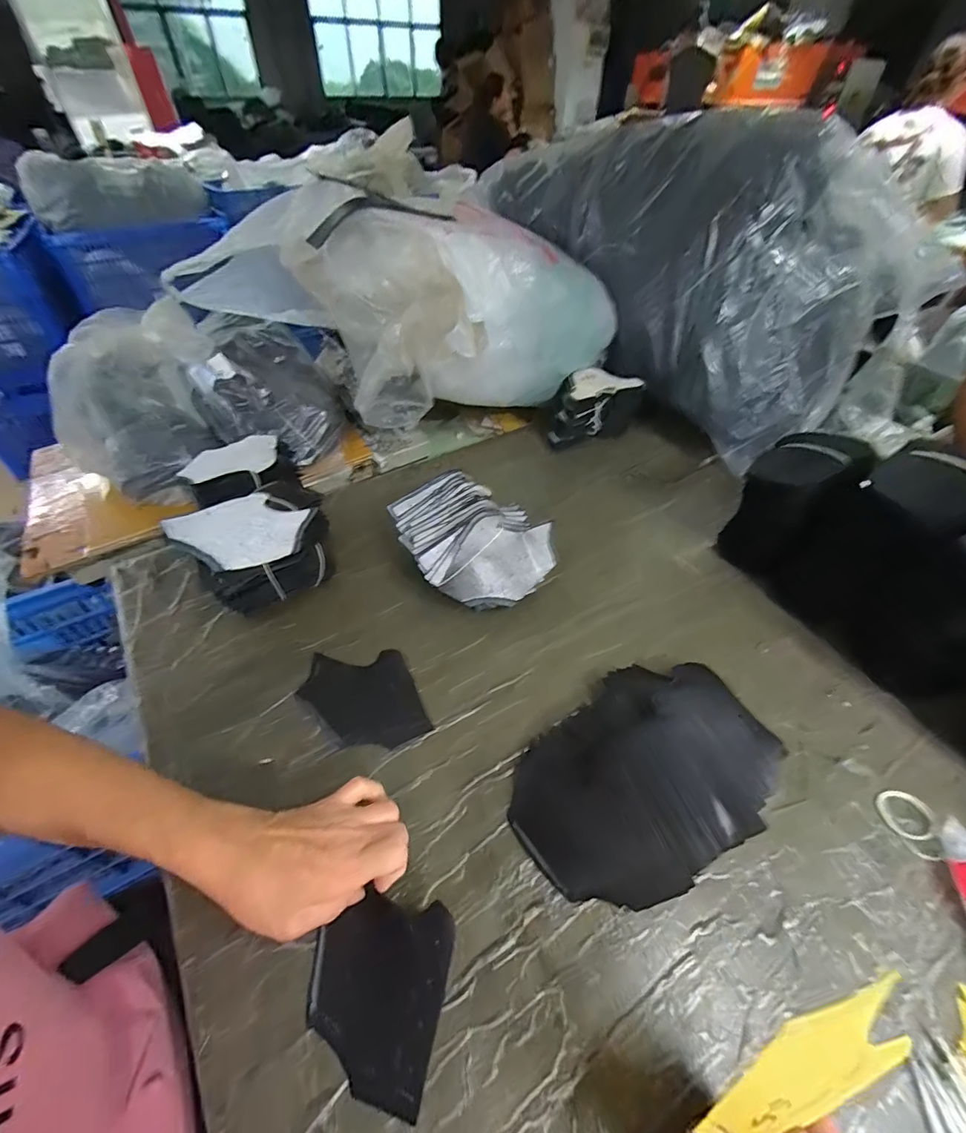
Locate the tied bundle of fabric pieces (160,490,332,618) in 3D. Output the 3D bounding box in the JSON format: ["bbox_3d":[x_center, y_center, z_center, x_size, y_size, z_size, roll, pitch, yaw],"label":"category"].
[{"bbox_3d":[-0.239,-0.015,0.511,0.139,0.112,0.108,-24,51,-21],"label":"tied bundle of fabric pieces"}]

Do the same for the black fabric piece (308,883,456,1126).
[{"bbox_3d":[-0.070,0.277,0.300,0.089,0.024,0.096,7,48,5],"label":"black fabric piece"}]

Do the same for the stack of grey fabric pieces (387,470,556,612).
[{"bbox_3d":[-0.015,-0.035,0.554,0.145,0.094,0.174,-22,50,-19],"label":"stack of grey fabric pieces"}]

